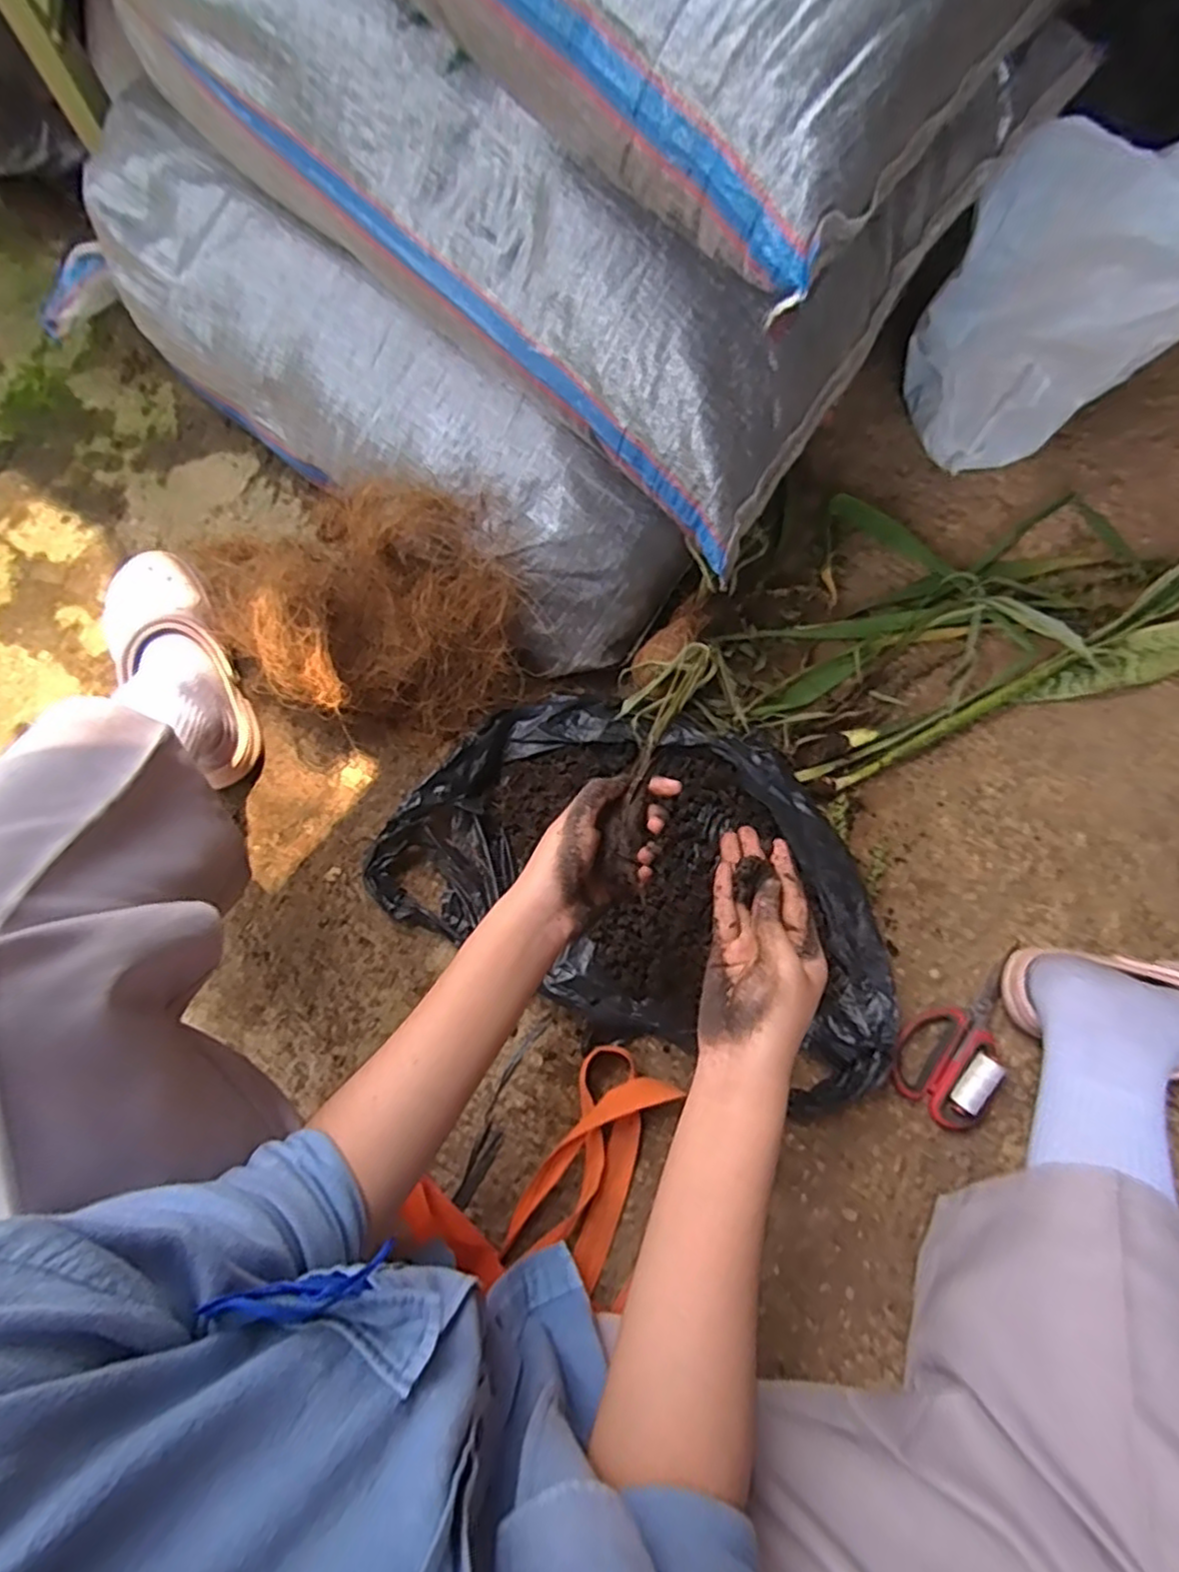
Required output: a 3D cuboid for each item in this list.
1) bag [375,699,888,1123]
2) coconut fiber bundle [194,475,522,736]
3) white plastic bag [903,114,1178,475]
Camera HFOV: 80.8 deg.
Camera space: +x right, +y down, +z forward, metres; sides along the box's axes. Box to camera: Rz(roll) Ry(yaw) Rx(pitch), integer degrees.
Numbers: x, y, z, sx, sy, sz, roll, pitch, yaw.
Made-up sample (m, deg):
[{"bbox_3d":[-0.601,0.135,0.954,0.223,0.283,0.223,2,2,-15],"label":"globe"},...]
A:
[{"bbox_3d":[0.071,0.083,0.671,0.486,0.048,0.300,27,74,6],"label":"bag"},{"bbox_3d":[-0.213,-0.170,0.682,0.250,0.162,0.251,1,73,-2],"label":"coconut fiber bundle"},{"bbox_3d":[0.484,-0.474,0.722,0.245,0.300,0.081,7,73,0],"label":"white plastic bag"}]

